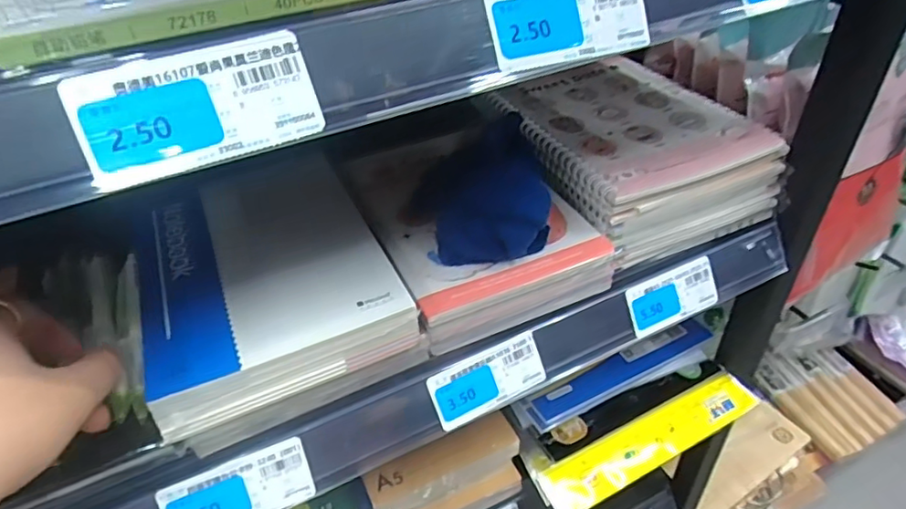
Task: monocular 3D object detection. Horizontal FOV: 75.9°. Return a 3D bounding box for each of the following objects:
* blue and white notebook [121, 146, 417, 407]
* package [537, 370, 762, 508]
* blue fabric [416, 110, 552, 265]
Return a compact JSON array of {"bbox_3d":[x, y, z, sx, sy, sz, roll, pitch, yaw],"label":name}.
[{"bbox_3d":[-0.133,-0.008,0.387,0.146,0.010,0.216,-19,43,-17],"label":"blue and white notebook"},{"bbox_3d":[0.186,0.173,0.542,0.228,0.016,0.046,-21,44,-20],"label":"package"},{"bbox_3d":[0.021,-0.056,0.413,0.088,0.056,0.136,-2,41,2],"label":"blue fabric"}]

